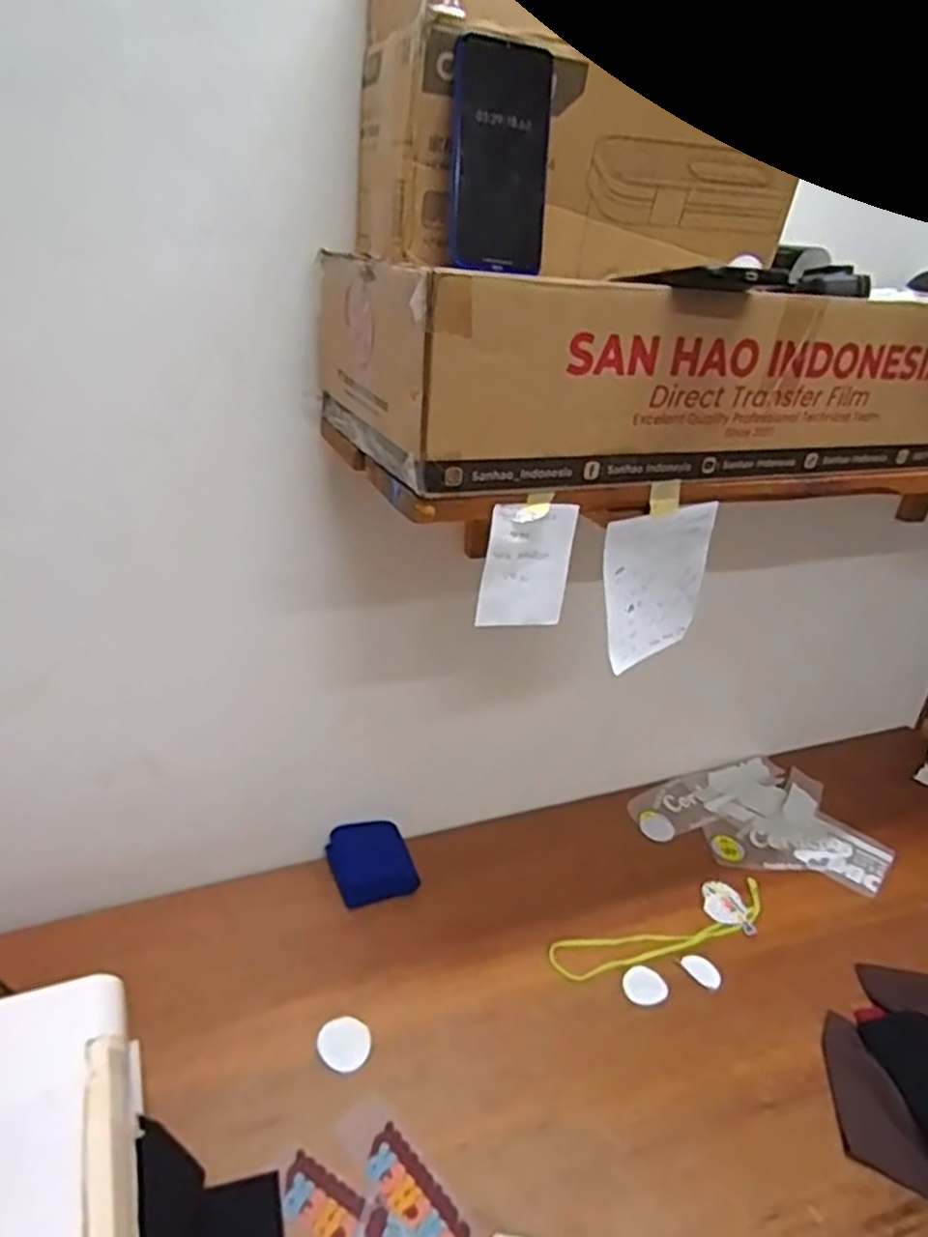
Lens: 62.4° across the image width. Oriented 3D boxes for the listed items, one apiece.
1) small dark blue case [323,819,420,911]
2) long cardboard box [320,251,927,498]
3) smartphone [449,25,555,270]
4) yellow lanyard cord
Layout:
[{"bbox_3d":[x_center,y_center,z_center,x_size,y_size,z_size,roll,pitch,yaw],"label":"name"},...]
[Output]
[{"bbox_3d":[-0.130,0.347,1.095,0.112,0.044,0.114,-10,32,-25],"label":"small dark blue case"},{"bbox_3d":[0.197,-0.256,0.756,0.615,0.147,0.287,-9,31,-23],"label":"long cardboard box"},{"bbox_3d":[0.028,-0.342,0.572,0.072,0.151,0.016,-1,22,-16],"label":"smartphone"},{"bbox_3d":[0.282,0.429,1.056,0.349,0.005,0.068,-8,31,-21],"label":"yellow lanyard cord"}]

